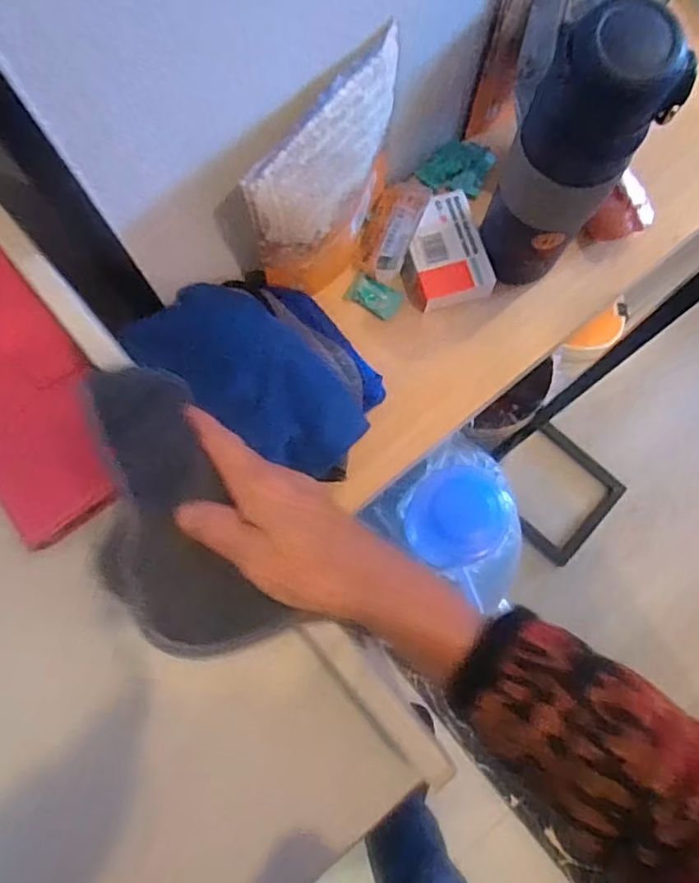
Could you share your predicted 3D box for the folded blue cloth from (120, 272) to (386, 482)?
[{"bbox_3d":[-0.053,-0.059,0.455,0.162,0.064,0.120,34,79,6],"label":"folded blue cloth"}]

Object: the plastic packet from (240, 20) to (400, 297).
[{"bbox_3d":[-0.010,-0.171,0.435,0.023,0.166,0.133,39,80,7],"label":"plastic packet"}]

